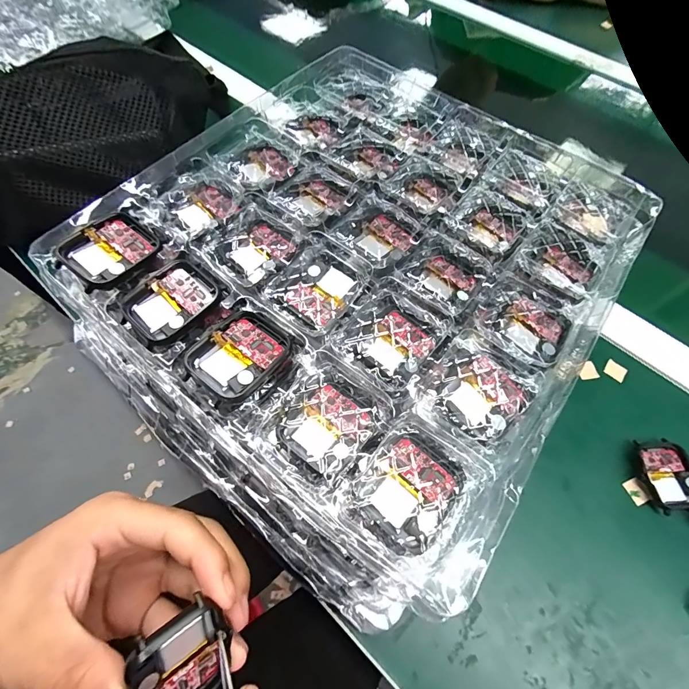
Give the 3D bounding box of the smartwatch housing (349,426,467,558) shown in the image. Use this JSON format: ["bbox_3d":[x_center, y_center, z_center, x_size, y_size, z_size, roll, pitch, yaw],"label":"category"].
[{"bbox_3d":[0.027,0.061,0.149,0.037,0.008,0.046,39,69,16],"label":"smartwatch housing"}]

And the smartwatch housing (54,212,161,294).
[{"bbox_3d":[-0.127,-0.052,0.193,0.037,0.009,0.046,35,66,14],"label":"smartwatch housing"}]

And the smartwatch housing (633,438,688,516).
[{"bbox_3d":[0.227,0.092,0.249,0.038,0.009,0.045,-8,64,-5],"label":"smartwatch housing"}]

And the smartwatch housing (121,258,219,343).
[{"bbox_3d":[-0.090,-0.021,0.188,0.035,0.013,0.044,42,68,17],"label":"smartwatch housing"}]

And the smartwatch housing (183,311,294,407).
[{"bbox_3d":[-0.050,0.006,0.171,0.039,0.008,0.044,38,69,16],"label":"smartwatch housing"}]

